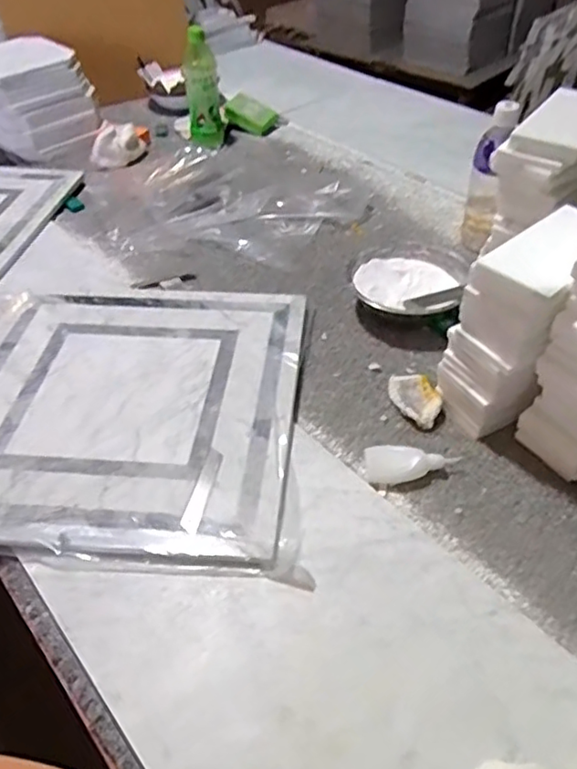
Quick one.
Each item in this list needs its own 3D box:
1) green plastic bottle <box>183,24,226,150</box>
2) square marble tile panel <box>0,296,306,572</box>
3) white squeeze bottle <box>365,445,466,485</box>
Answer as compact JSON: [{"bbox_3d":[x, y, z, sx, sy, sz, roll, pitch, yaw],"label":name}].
[{"bbox_3d":[-0.166,-0.568,1.168,0.067,0.193,0.069,-4,44,0],"label":"green plastic bottle"},{"bbox_3d":[-0.198,0.014,0.707,0.416,0.012,0.388,5,44,4],"label":"square marble tile panel"},{"bbox_3d":[0.129,0.080,0.642,0.096,0.019,0.041,-5,44,-6],"label":"white squeeze bottle"}]

